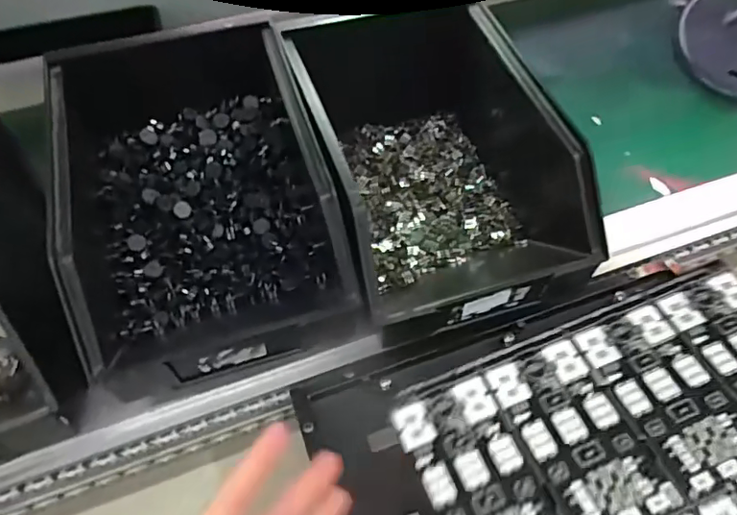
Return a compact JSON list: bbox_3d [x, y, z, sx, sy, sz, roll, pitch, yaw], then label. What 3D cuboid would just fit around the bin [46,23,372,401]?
[{"bbox_3d":[-0.115,-0.036,0.374,0.150,0.125,0.244,-18,52,-10],"label":"bin"}]

